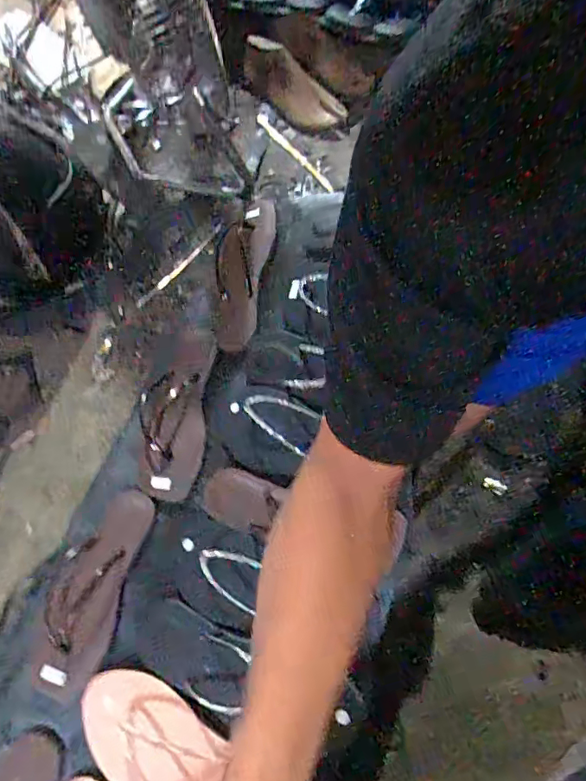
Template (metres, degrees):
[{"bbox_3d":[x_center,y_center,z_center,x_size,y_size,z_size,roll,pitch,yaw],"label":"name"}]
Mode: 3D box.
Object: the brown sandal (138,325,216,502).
[{"bbox_3d":[-0.158,0.023,0.704,0.090,0.024,0.249,1,66,6],"label":"brown sandal"}]

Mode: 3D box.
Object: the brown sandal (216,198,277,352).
[{"bbox_3d":[-0.076,-0.184,0.772,0.080,0.040,0.266,7,67,8],"label":"brown sandal"}]

